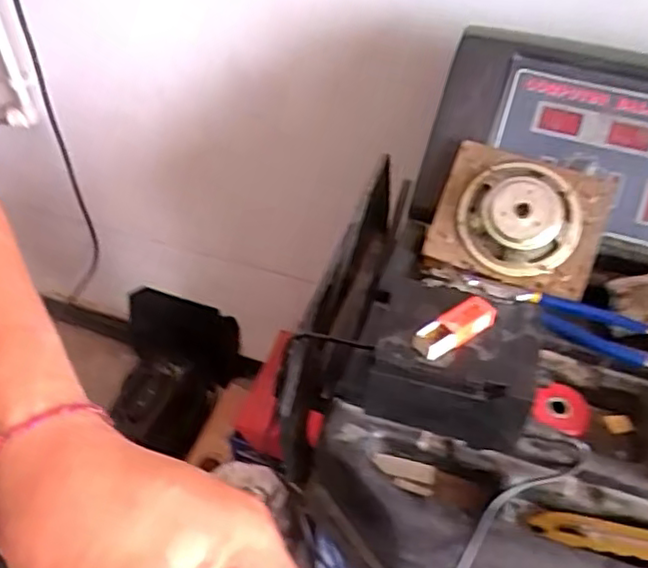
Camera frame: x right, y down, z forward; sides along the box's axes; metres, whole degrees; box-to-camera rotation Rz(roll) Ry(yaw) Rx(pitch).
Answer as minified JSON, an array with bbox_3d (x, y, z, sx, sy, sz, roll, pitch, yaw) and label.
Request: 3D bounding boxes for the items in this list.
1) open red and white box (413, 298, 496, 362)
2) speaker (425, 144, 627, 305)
[{"bbox_3d":[0.112,0.037,0.554,0.075,0.021,0.024,-26,52,-24],"label":"open red and white box"},{"bbox_3d":[0.205,-0.071,0.691,0.170,0.053,0.140,19,85,20],"label":"speaker"}]

